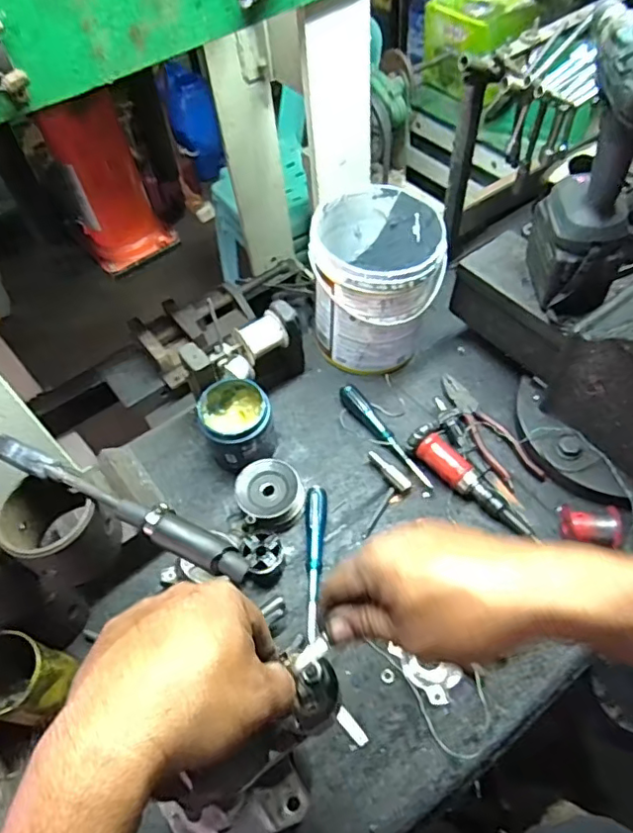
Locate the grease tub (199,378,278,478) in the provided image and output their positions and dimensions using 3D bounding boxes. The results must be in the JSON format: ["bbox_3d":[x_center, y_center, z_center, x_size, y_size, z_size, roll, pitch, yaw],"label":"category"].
[{"bbox_3d":[-0.103,0.016,0.753,0.095,0.099,0.101,-18,56,-7],"label":"grease tub"}]

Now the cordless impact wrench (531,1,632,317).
[{"bbox_3d":[0.293,-0.243,0.596,0.074,0.312,0.162,-5,55,2],"label":"cordless impact wrench"}]

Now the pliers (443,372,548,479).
[{"bbox_3d":[0.233,0.016,0.787,0.051,0.011,0.200,-25,57,-11],"label":"pliers"}]

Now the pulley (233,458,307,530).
[{"bbox_3d":[-0.060,0.101,0.738,0.085,0.045,0.079,-3,55,4],"label":"pulley"}]

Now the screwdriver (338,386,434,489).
[{"bbox_3d":[0.095,0.022,0.779,0.028,0.025,0.189,-31,58,-15],"label":"screwdriver"}]

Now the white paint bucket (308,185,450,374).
[{"bbox_3d":[0.091,-0.186,0.815,0.172,0.208,0.177,11,57,13],"label":"white paint bucket"}]

